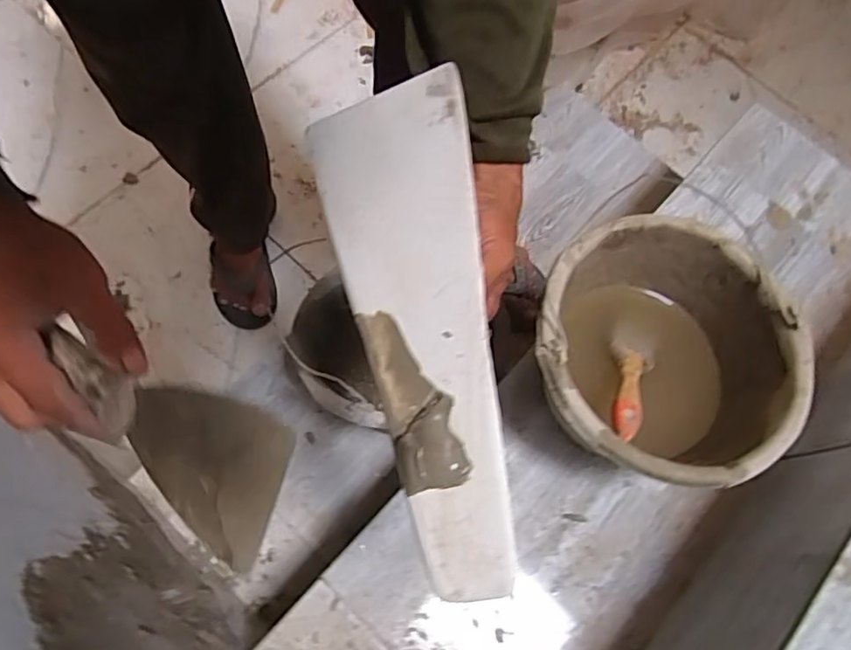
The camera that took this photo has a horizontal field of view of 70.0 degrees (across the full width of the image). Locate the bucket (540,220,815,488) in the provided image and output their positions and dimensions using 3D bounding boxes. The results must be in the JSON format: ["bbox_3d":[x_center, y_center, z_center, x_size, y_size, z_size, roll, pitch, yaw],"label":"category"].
[{"bbox_3d":[0.210,0.039,0.590,0.223,0.168,0.229,1,70,-3],"label":"bucket"}]

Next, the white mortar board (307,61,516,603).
[{"bbox_3d":[-0.011,-0.003,0.339,0.090,0.011,0.286,-13,74,19],"label":"white mortar board"}]

